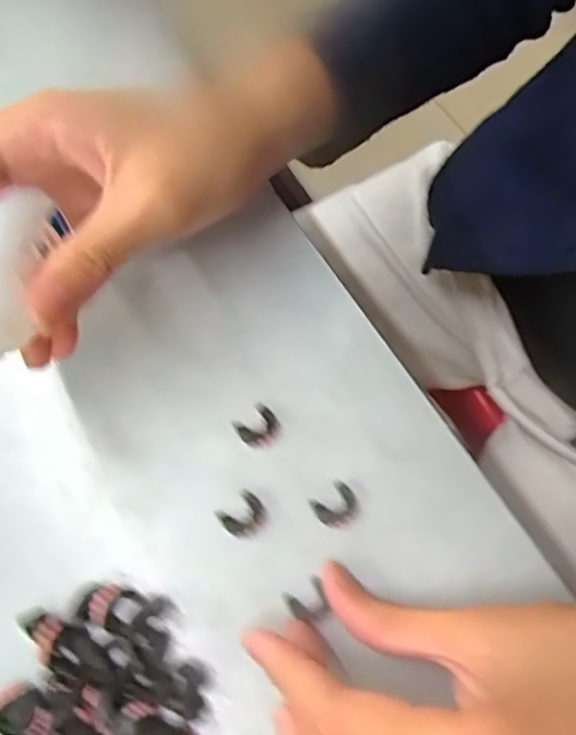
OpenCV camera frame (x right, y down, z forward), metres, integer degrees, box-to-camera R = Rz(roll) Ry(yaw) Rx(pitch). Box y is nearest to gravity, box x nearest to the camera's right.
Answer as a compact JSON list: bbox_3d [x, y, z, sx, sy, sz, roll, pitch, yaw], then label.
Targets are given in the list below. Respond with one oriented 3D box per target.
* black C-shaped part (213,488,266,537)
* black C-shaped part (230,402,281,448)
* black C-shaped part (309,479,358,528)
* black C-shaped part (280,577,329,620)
[{"bbox_3d":[-0.017,0.056,0.240,0.016,0.004,0.016,-40,76,-11],"label":"black C-shaped part"},{"bbox_3d":[-0.012,0.023,0.249,0.016,0.004,0.016,-43,76,-11],"label":"black C-shaped part"},{"bbox_3d":[0.018,0.052,0.238,0.017,0.004,0.015,-38,75,-10],"label":"black C-shaped part"},{"bbox_3d":[0.007,0.084,0.229,0.014,0.004,0.014,-22,70,-12],"label":"black C-shaped part"}]

